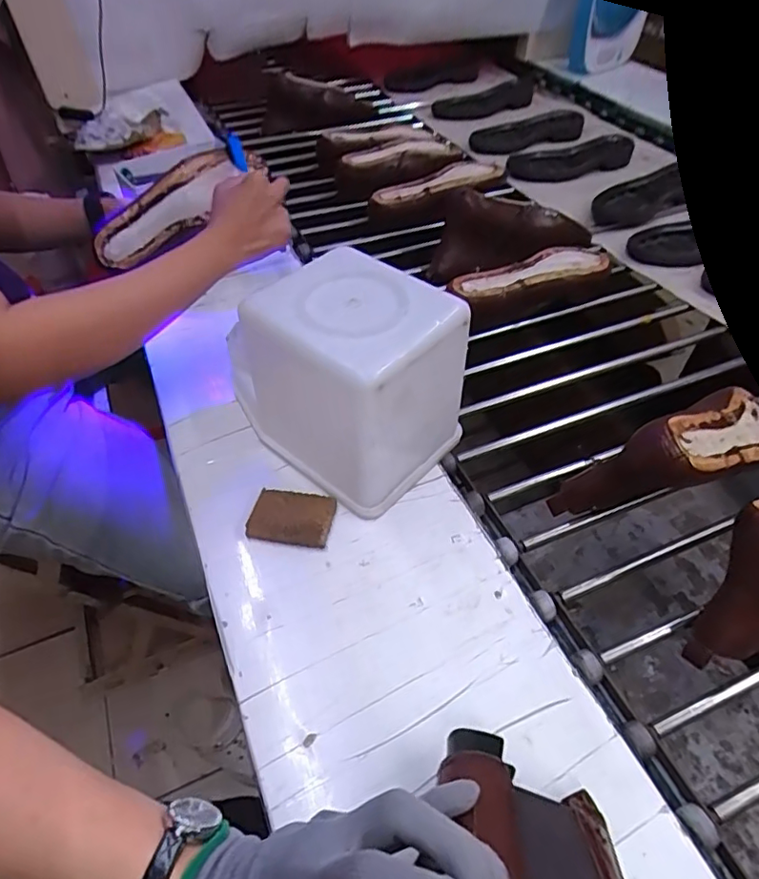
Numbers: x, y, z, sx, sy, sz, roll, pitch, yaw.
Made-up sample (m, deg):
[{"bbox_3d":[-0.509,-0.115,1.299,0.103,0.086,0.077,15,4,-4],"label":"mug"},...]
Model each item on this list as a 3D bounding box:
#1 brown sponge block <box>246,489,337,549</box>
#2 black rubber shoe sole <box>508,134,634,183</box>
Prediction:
[{"bbox_3d":[-0.076,0.069,0.488,0.070,0.012,0.049,7,50,7],"label":"brown sponge block"},{"bbox_3d":[0.373,-0.537,1.059,0.262,0.034,0.080,-17,52,-13],"label":"black rubber shoe sole"}]

